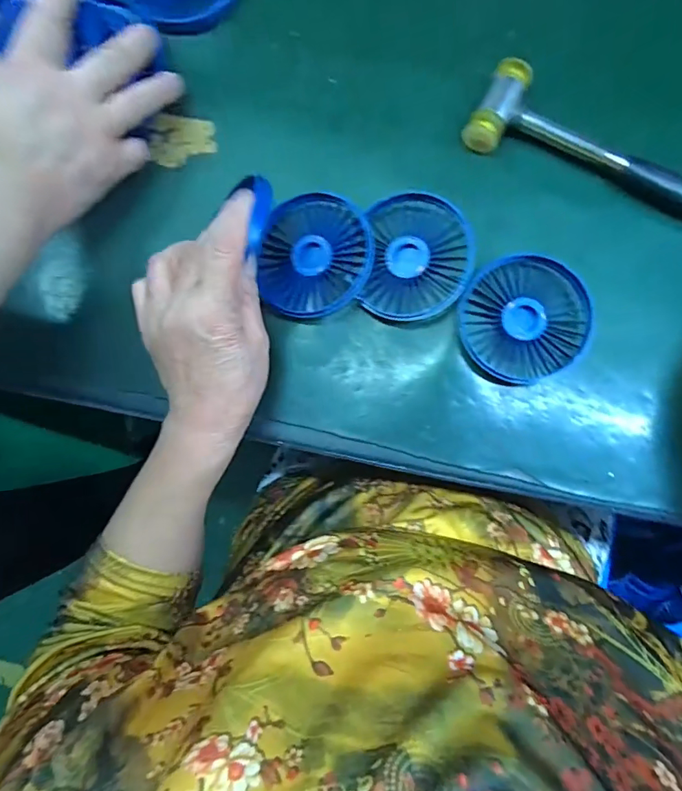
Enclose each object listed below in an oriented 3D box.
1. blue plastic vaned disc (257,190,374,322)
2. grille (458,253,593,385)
[{"bbox_3d":[-0.018,-0.098,0.336,0.079,0.012,0.085,0,88,3],"label":"blue plastic vaned disc"},{"bbox_3d":[0.125,-0.053,0.326,0.083,0.013,0.084,0,88,3],"label":"grille"}]

